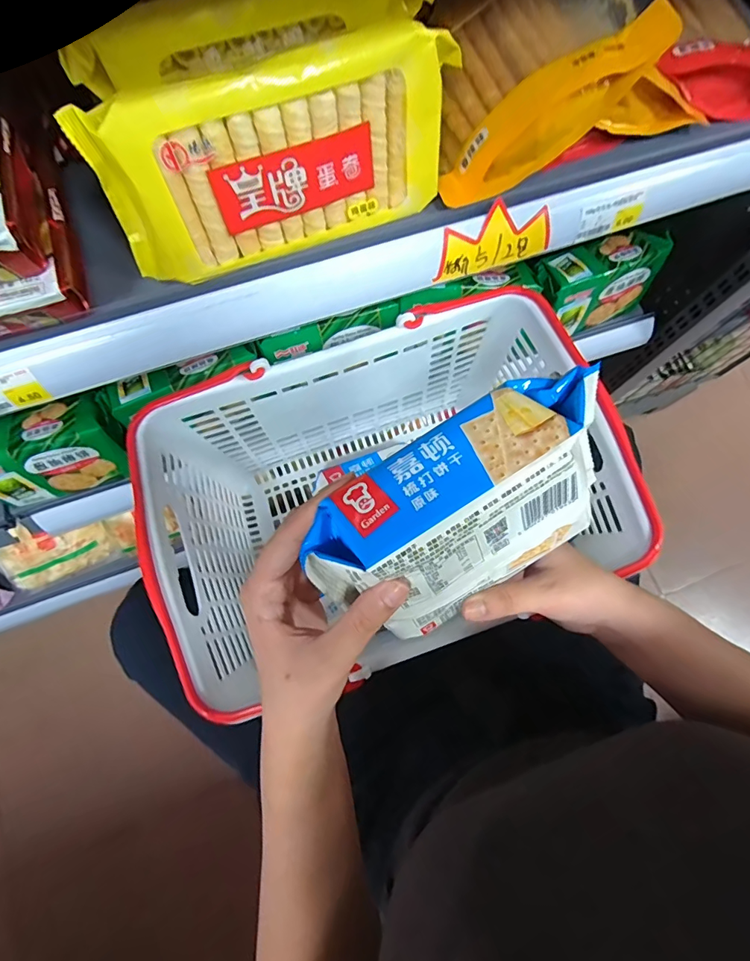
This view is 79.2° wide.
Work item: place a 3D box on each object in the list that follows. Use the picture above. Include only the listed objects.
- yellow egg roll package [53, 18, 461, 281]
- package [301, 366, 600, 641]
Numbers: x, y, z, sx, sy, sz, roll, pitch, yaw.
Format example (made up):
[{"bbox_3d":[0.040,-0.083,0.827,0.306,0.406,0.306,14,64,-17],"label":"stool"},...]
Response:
[{"bbox_3d":[-0.062,-0.209,0.295,0.217,0.112,0.039,-23,62,-8],"label":"yellow egg roll package"},{"bbox_3d":[0.052,0.023,0.241,0.157,0.104,0.054,-34,51,-2],"label":"package"}]

